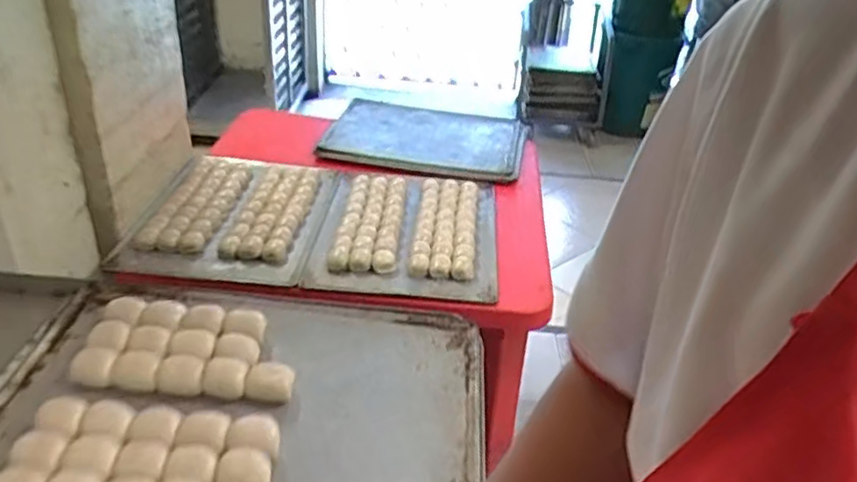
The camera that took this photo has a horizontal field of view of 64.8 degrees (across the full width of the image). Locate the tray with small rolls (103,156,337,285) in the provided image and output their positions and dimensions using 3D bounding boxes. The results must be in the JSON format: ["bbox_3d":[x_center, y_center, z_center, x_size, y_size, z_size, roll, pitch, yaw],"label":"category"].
[{"bbox_3d":[-0.370,-0.058,1.317,0.331,0.040,0.468,5,32,0],"label":"tray with small rolls"}]

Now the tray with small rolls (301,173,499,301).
[{"bbox_3d":[-0.038,-0.035,1.293,0.335,0.039,0.451,6,32,1],"label":"tray with small rolls"}]

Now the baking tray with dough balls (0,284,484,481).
[{"bbox_3d":[-0.186,0.161,0.639,0.462,0.038,0.352,6,34,-2],"label":"baking tray with dough balls"}]

